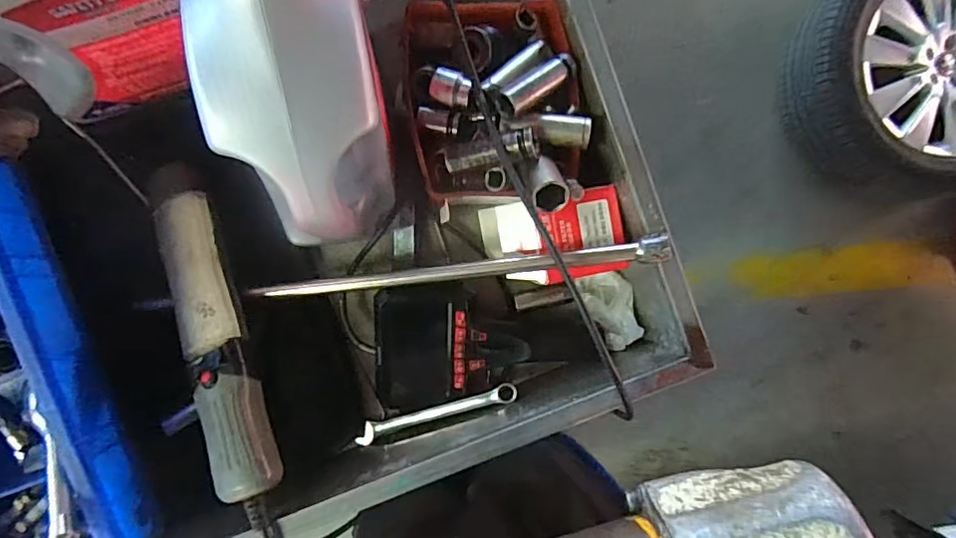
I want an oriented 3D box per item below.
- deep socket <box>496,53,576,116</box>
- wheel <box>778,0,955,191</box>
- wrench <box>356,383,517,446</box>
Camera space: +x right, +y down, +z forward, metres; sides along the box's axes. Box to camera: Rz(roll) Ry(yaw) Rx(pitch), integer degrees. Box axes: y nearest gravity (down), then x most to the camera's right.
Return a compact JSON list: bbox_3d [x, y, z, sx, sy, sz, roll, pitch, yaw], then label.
[{"bbox_3d":[0.052,-0.161,0.484,0.088,0.021,0.026,-39,94,-20],"label":"deep socket"},{"bbox_3d":[1.085,-0.480,1.384,0.555,0.184,0.551,0,90,-6],"label":"wheel"},{"bbox_3d":[-0.046,0.147,0.566,0.178,0.013,0.020,-20,93,15],"label":"wrench"}]

